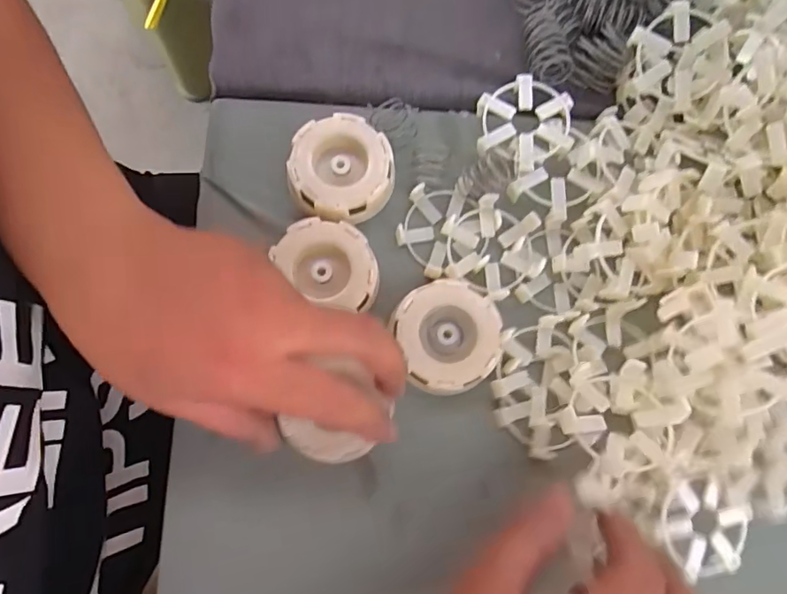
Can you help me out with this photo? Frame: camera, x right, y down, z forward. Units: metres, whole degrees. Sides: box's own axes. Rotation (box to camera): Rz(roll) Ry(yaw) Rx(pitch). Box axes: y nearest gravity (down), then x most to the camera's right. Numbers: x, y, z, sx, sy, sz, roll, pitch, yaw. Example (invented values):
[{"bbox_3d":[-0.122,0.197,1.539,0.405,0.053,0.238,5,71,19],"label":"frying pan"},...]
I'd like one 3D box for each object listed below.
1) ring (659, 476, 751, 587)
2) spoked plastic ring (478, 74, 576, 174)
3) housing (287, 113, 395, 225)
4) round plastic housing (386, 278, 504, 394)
[{"bbox_3d":[0.160,0.121,0.275,0.046,0.009,0.049,1,78,-4],"label":"ring"},{"bbox_3d":[0.078,-0.103,0.321,0.054,0.017,0.056,0,78,-1],"label":"spoked plastic ring"},{"bbox_3d":[-0.031,-0.075,0.310,0.060,0.022,0.059,1,78,-4],"label":"housing"},{"bbox_3d":[0.032,0.022,0.298,0.056,0.020,0.060,-20,80,-8],"label":"round plastic housing"}]

